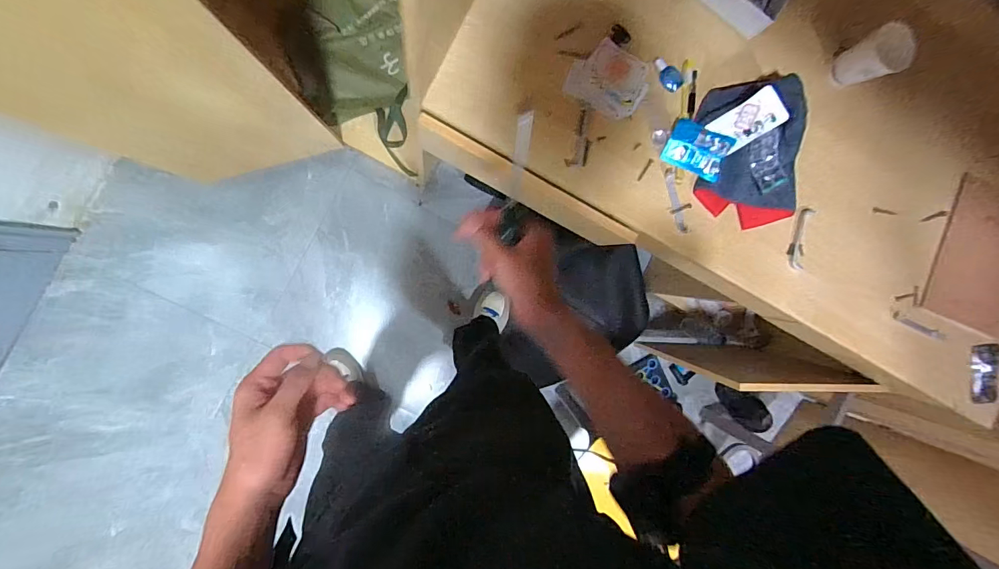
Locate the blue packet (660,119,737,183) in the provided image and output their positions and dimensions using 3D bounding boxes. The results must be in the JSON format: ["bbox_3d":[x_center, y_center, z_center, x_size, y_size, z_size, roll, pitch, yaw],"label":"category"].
[{"bbox_3d":[0.308,-0.210,0.672,0.091,0.017,0.069,26,105,0],"label":"blue packet"}]

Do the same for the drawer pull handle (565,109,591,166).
[{"bbox_3d":[0.128,-0.222,0.660,0.033,0.010,0.087,16,90,-10],"label":"drawer pull handle"}]

